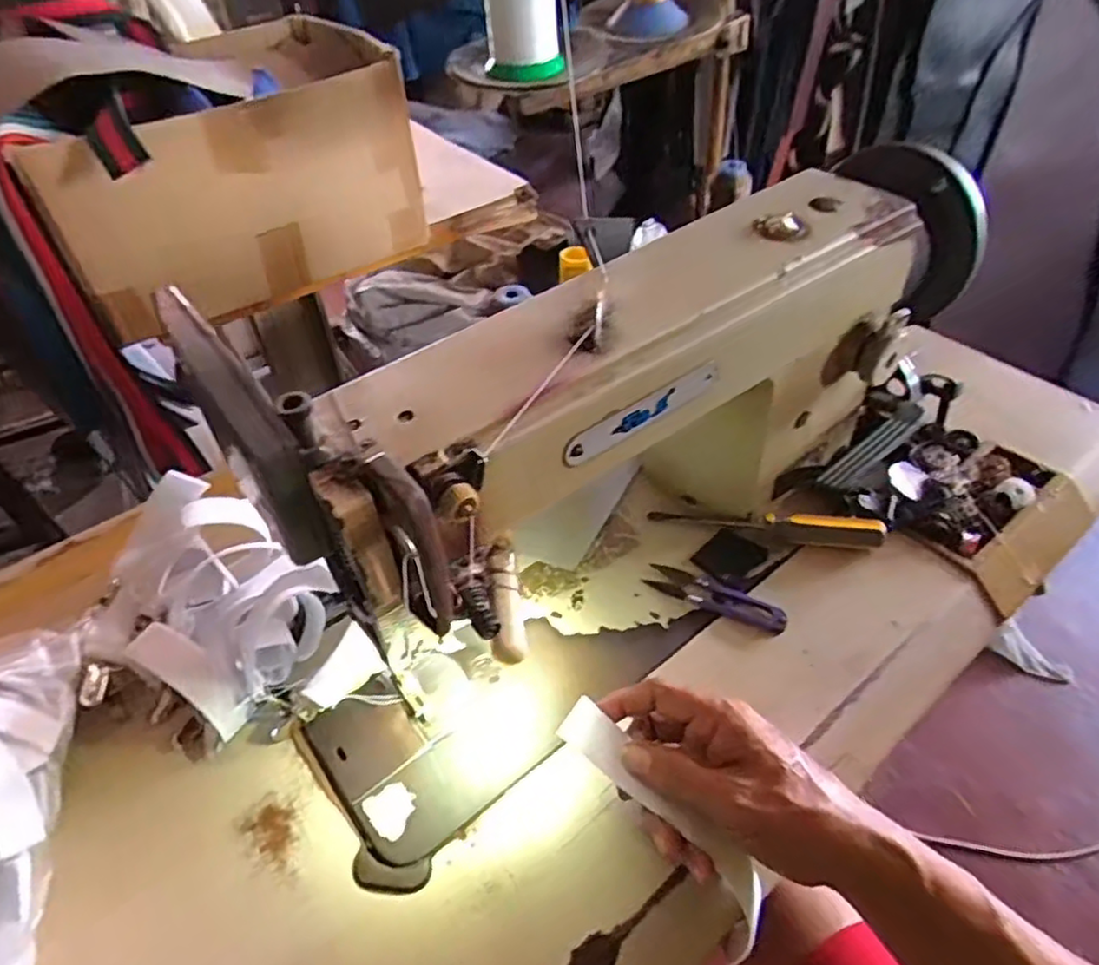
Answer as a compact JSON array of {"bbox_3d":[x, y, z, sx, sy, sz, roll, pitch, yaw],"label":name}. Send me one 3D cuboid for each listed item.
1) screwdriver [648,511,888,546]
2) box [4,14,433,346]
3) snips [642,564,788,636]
[{"bbox_3d":[0.161,0.031,0.499,0.164,0.023,0.021,4,48,8],"label":"screwdriver"},{"bbox_3d":[-0.380,-0.380,0.773,0.377,0.213,0.317,-29,52,-21],"label":"box"},{"bbox_3d":[0.117,0.080,0.473,0.098,0.012,0.026,24,53,24],"label":"snips"}]

